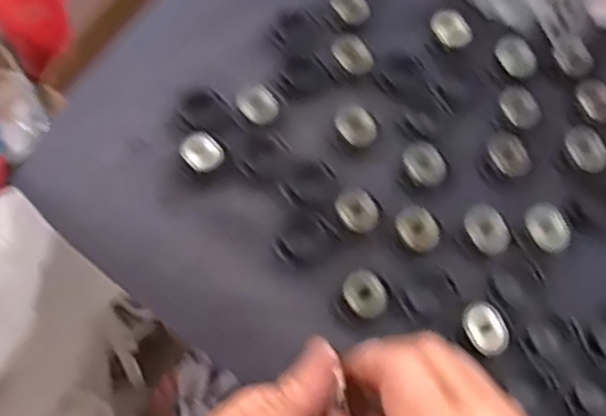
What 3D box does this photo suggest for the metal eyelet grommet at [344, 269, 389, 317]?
[{"bbox_3d":[0.035,0.049,0.400,0.021,0.010,0.026,-38,69,-16],"label":"metal eyelet grommet"}]

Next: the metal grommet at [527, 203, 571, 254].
[{"bbox_3d":[0.141,0.011,0.411,0.020,0.012,0.027,-32,68,-14],"label":"metal grommet"}]

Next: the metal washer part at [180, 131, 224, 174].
[{"bbox_3d":[-0.062,-0.034,0.441,0.022,0.012,0.025,-41,70,-17],"label":"metal washer part"}]

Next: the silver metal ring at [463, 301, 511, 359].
[{"bbox_3d":[0.099,0.065,0.389,0.026,0.010,0.029,-37,69,-16],"label":"silver metal ring"}]

